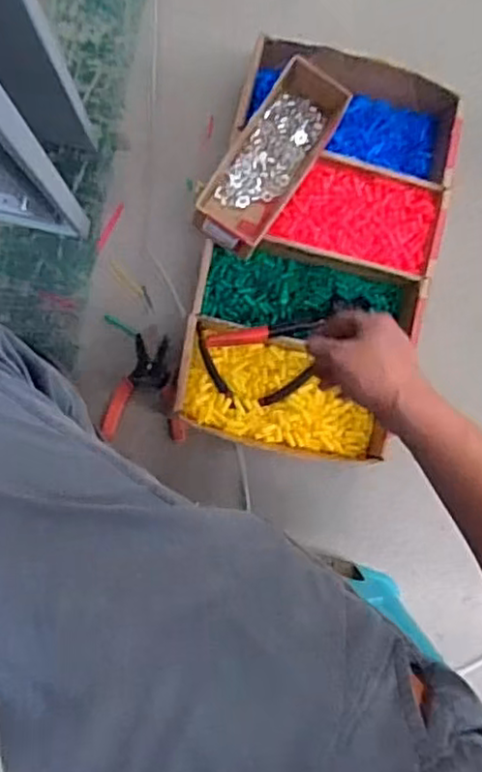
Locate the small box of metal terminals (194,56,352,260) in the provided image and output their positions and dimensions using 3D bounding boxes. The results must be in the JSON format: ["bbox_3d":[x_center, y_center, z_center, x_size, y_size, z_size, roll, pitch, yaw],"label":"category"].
[{"bbox_3d":[0.033,-0.274,0.833,0.097,0.062,0.233,33,85,-5],"label":"small box of metal terminals"}]

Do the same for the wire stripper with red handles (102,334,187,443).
[{"bbox_3d":[-0.133,0.004,0.943,0.112,0.011,0.144,3,88,-7],"label":"wire stripper with red handles"}]

